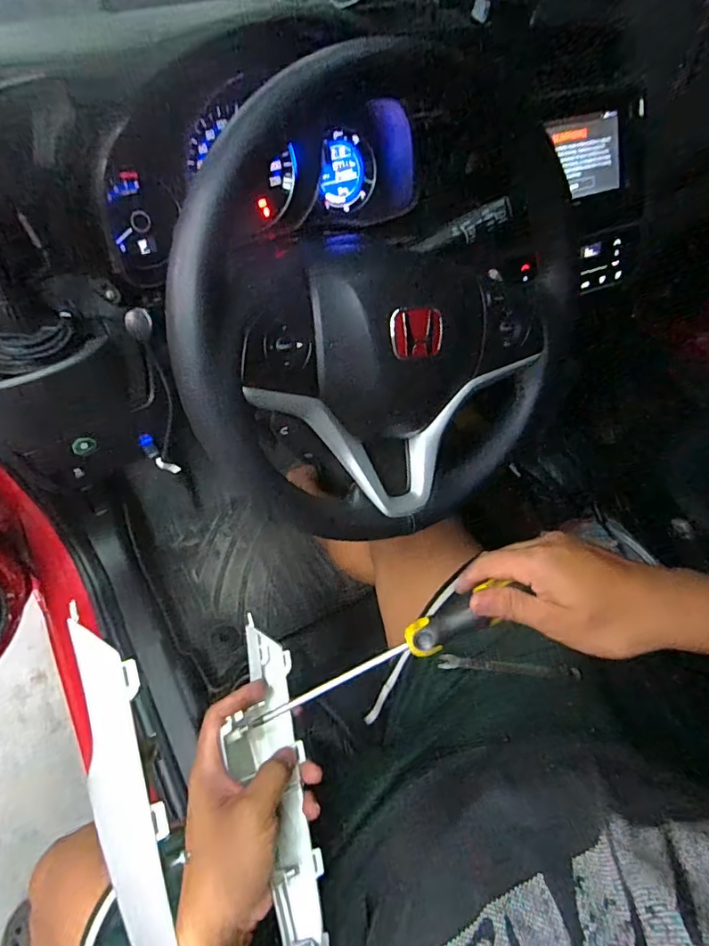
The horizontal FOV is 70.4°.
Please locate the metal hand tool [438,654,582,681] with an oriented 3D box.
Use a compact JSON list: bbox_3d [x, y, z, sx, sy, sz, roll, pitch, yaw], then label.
[{"bbox_3d":[0.153,0.196,0.504,0.132,0.012,0.014,-3,50,22],"label":"metal hand tool"}]

